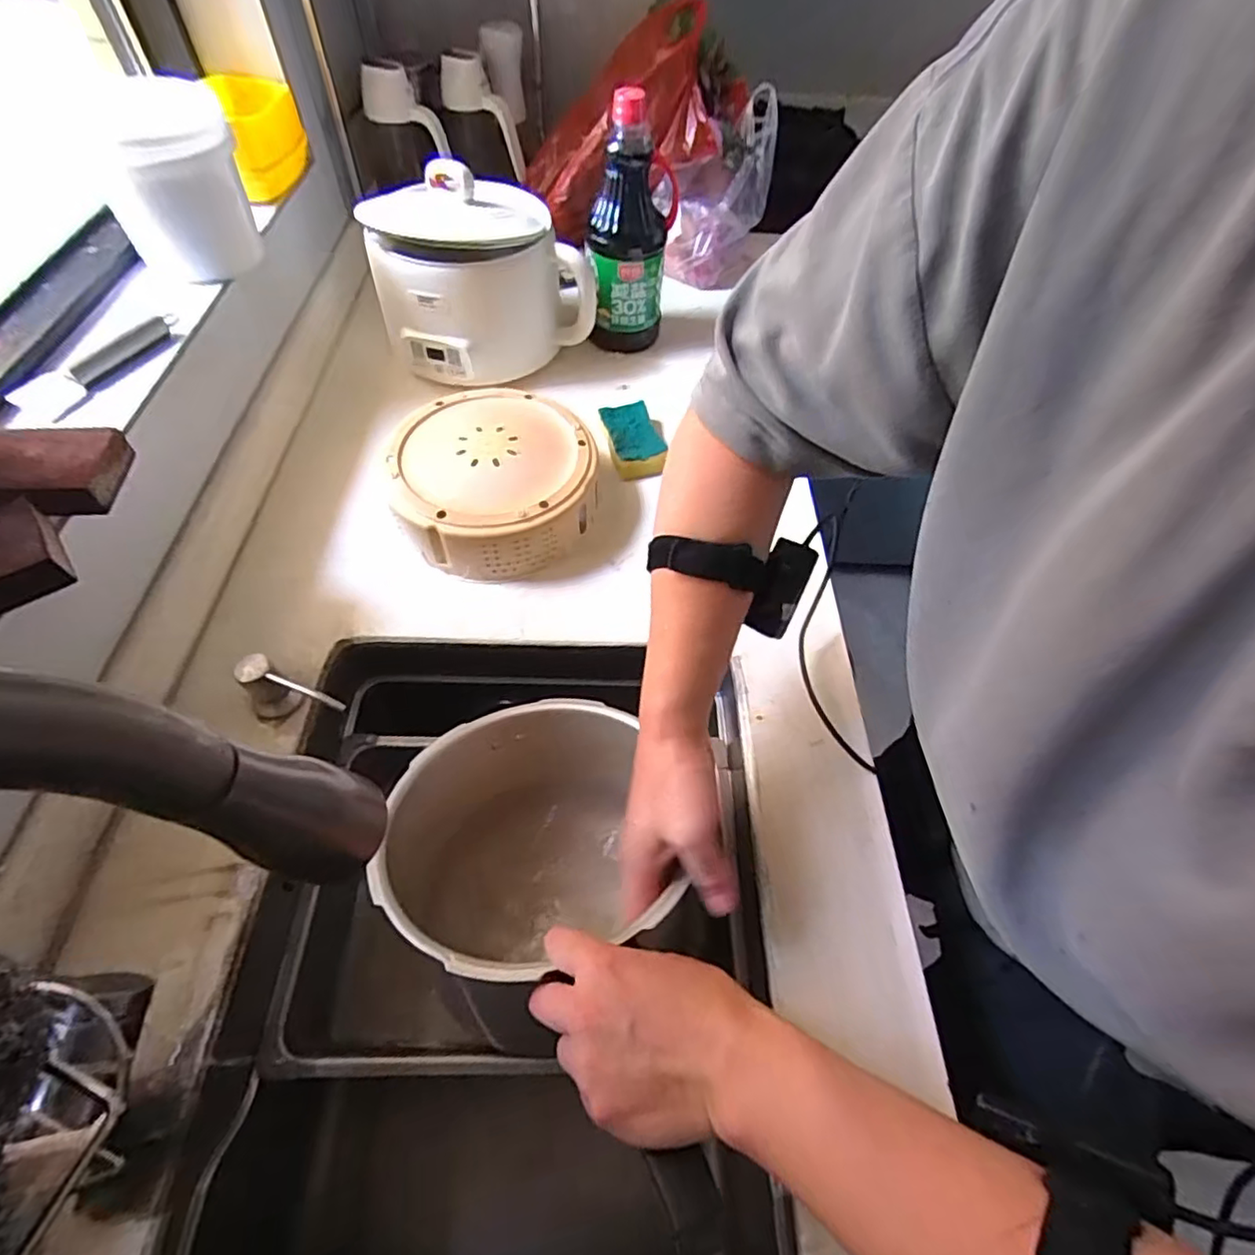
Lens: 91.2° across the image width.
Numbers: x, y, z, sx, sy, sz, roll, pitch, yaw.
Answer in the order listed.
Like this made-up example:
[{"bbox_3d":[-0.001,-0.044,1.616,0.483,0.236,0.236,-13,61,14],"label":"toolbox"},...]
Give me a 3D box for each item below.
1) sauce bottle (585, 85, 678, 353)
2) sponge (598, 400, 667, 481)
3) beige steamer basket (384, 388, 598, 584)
[{"bbox_3d":[0.003,-0.450,0.715,0.089,0.255,0.073,8,56,3],"label":"sauce bottle"},{"bbox_3d":[0.011,-0.216,0.700,0.068,0.027,0.095,-11,57,-10],"label":"sponge"},{"bbox_3d":[-0.134,-0.150,0.623,0.192,0.075,0.195,-14,58,-12],"label":"beige steamer basket"}]

